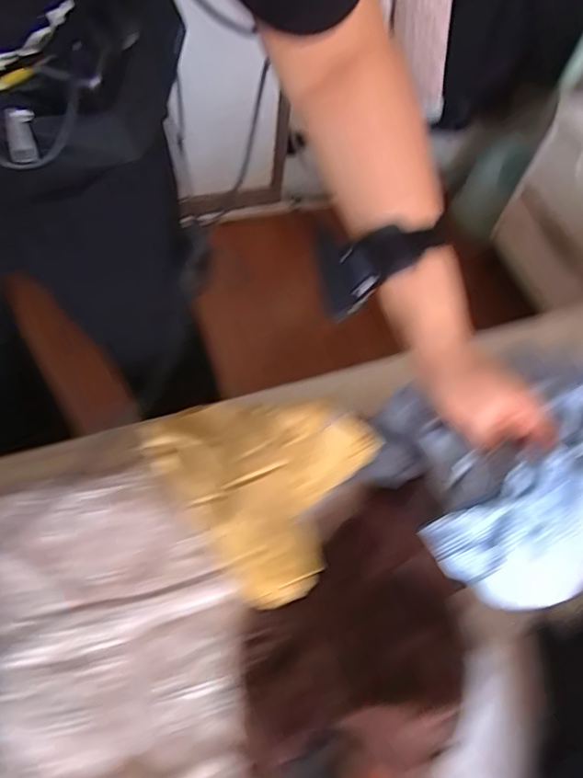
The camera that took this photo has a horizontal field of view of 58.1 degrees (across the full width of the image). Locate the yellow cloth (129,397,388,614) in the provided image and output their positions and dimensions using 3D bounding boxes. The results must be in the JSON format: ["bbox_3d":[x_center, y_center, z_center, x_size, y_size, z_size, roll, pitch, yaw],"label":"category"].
[{"bbox_3d":[-0.035,0.074,0.533,0.181,0.052,0.241,-37,69,-23],"label":"yellow cloth"}]

